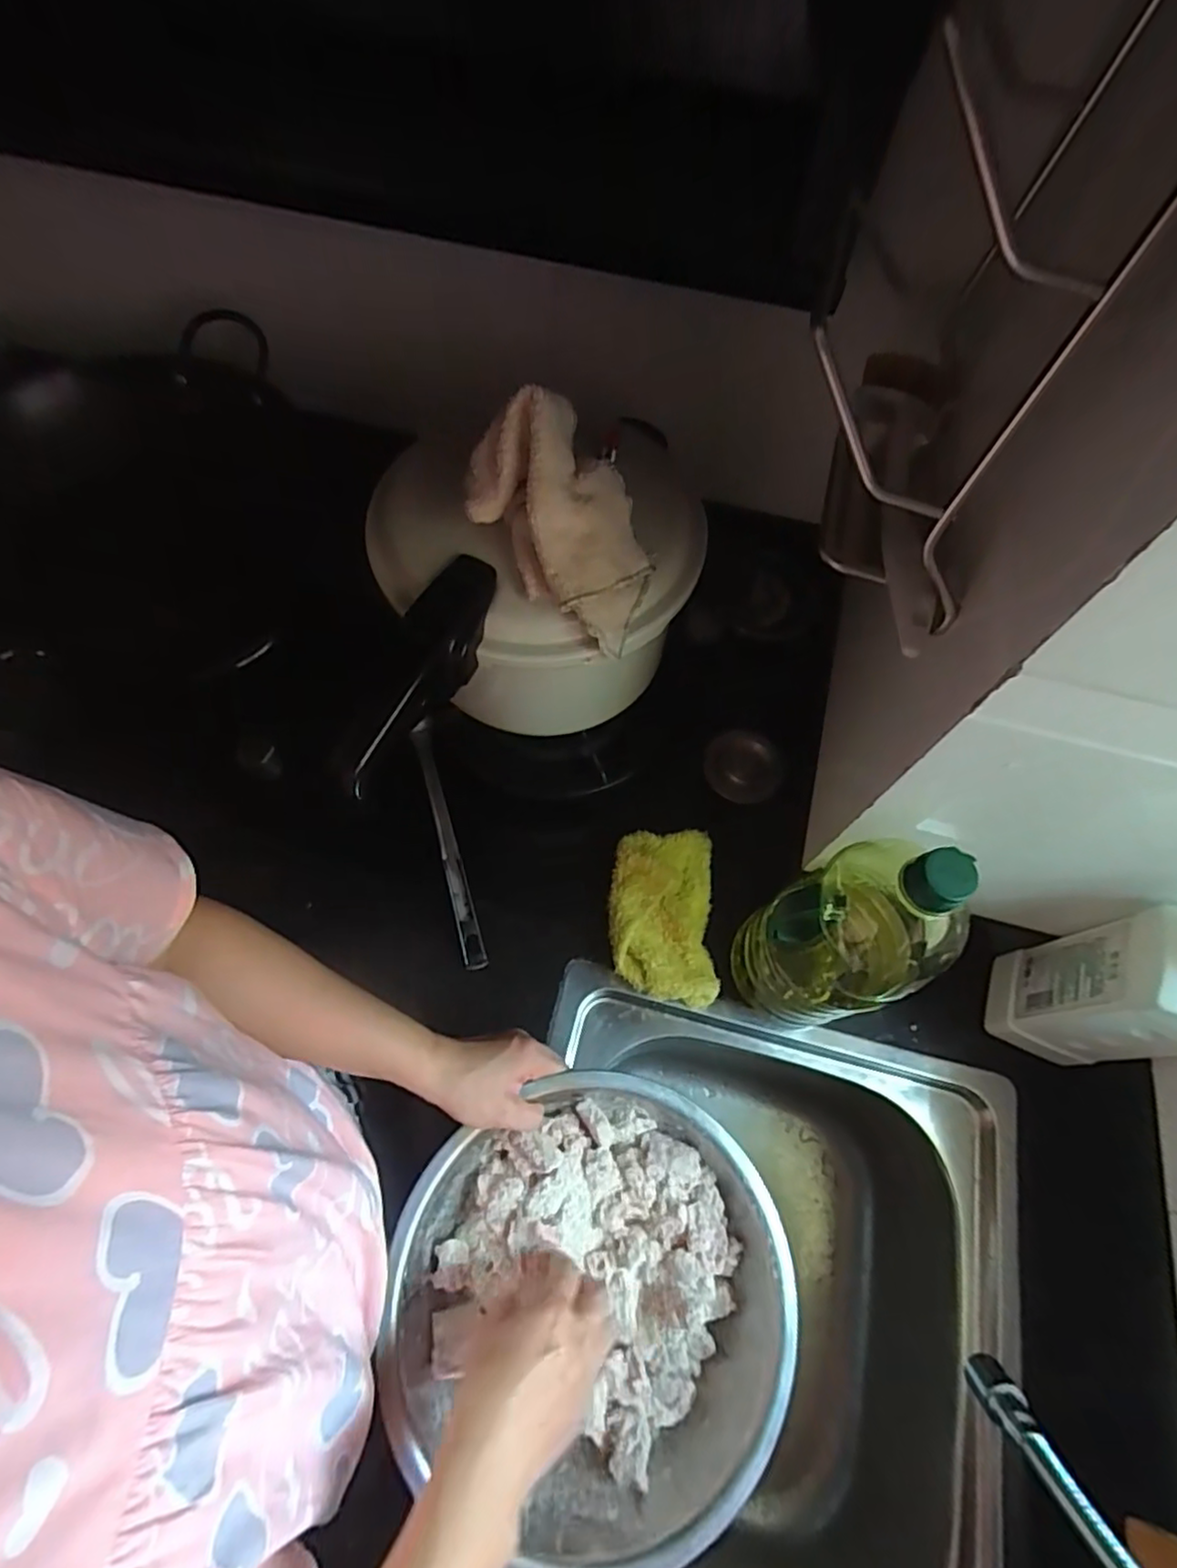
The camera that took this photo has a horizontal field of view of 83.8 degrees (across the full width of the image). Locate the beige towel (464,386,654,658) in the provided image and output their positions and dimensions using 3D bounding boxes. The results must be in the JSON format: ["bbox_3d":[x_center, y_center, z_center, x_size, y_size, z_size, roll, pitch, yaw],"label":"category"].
[{"bbox_3d":[-0.013,-0.184,0.451,0.090,0.097,0.137,-39,70,-16],"label":"beige towel"}]

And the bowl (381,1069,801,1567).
[{"bbox_3d":[0.007,0.370,0.473,0.276,0.086,0.268,0,64,0],"label":"bowl"}]

